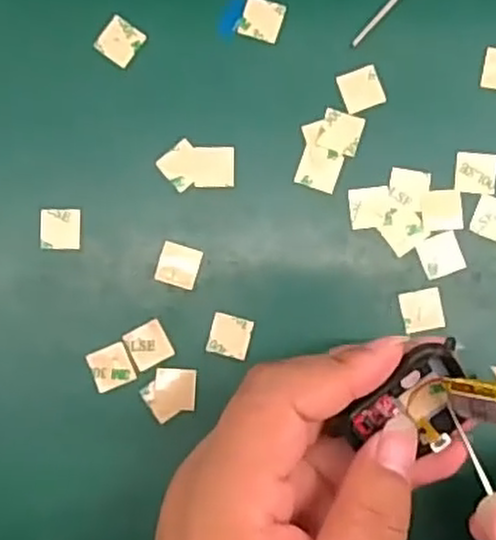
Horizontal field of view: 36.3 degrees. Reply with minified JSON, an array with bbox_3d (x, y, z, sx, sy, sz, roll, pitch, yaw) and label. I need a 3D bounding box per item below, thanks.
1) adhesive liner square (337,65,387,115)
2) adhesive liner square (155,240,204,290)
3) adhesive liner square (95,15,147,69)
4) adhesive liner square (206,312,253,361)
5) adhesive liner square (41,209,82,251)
[{"bbox_3d":[0.044,-0.069,0.291,0.015,0.004,0.016,-19,89,-1],"label":"adhesive liner square"},{"bbox_3d":[-0.026,-0.002,0.291,0.016,0.004,0.016,16,85,-1],"label":"adhesive liner square"},{"bbox_3d":[-0.050,-0.089,0.295,0.016,0.004,0.015,36,87,-1],"label":"adhesive liner square"},{"bbox_3d":[-0.007,0.025,0.289,0.016,0.004,0.015,14,87,2],"label":"adhesive liner square"},{"bbox_3d":[-0.072,-0.016,0.292,0.015,0.004,0.016,1,89,-3],"label":"adhesive liner square"}]

